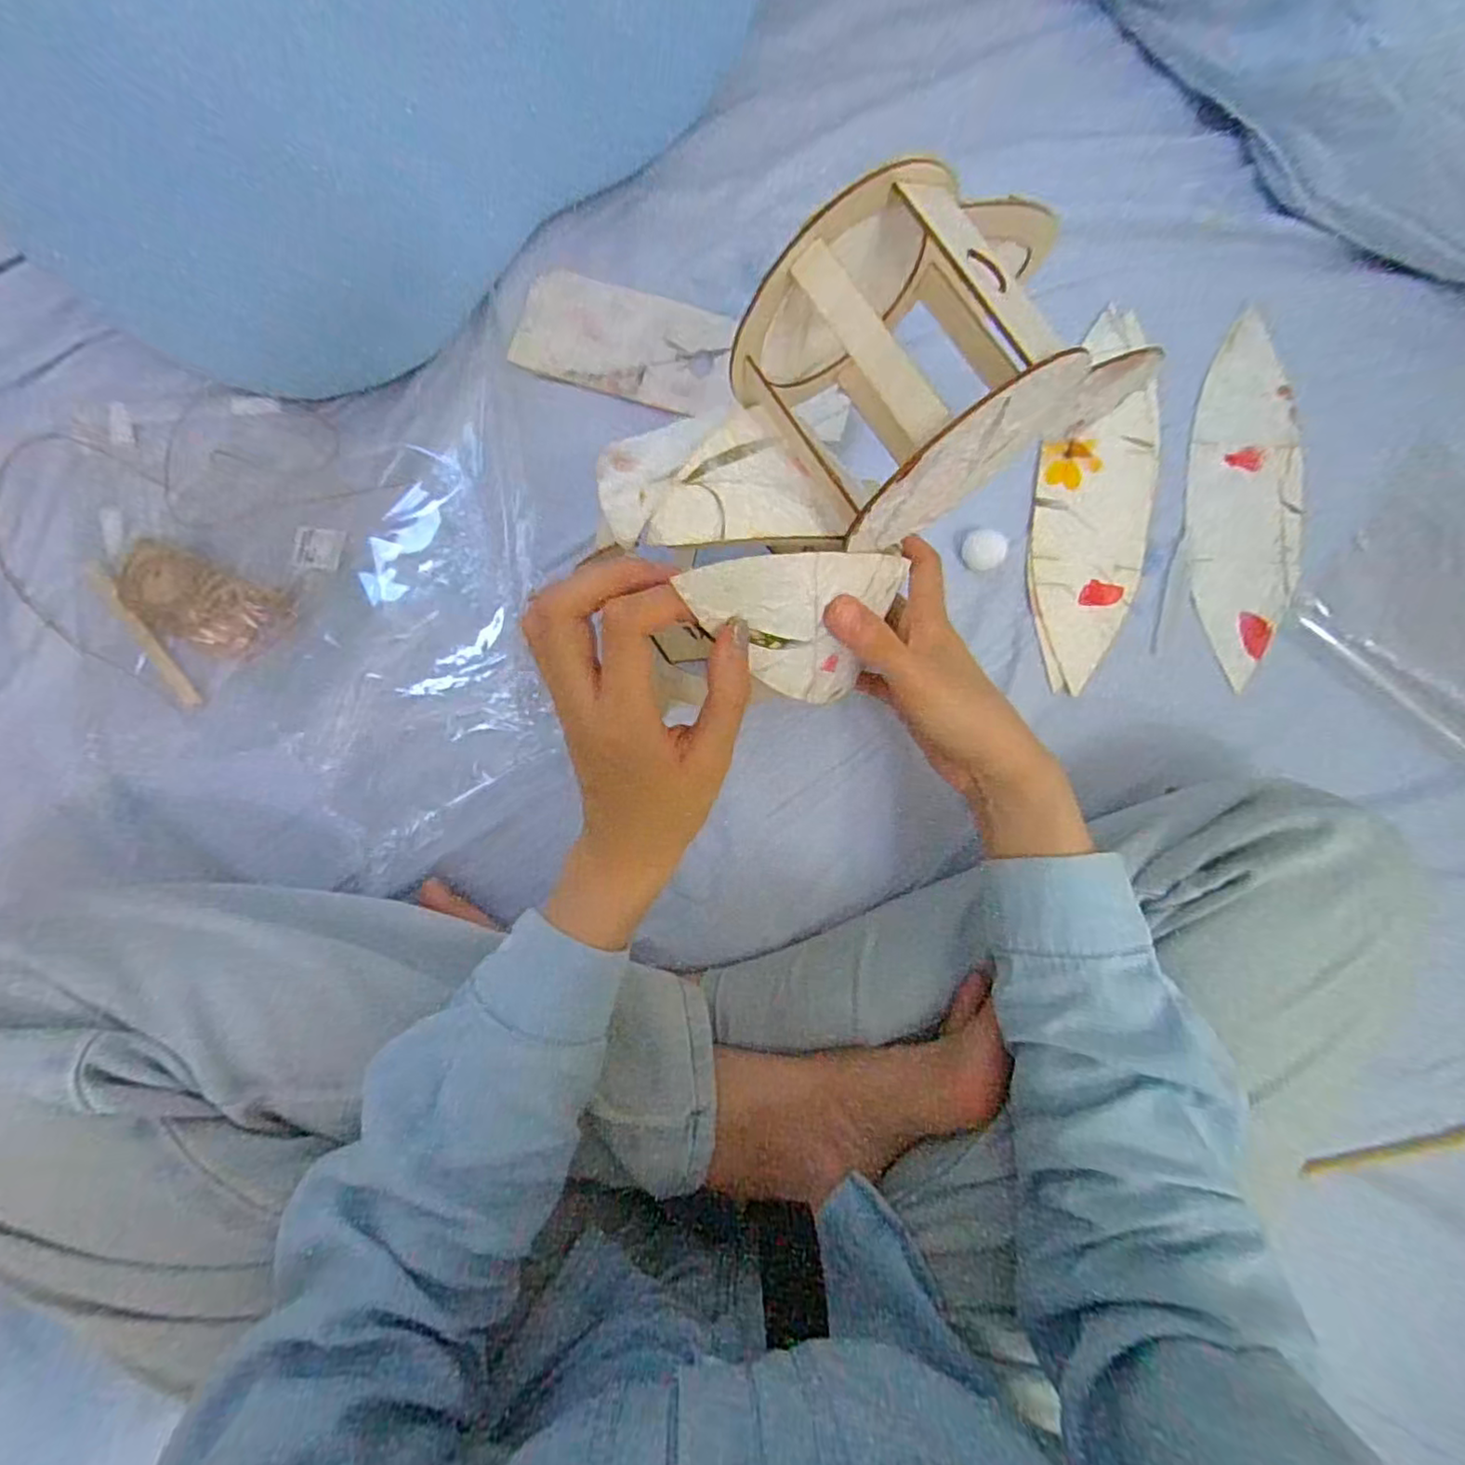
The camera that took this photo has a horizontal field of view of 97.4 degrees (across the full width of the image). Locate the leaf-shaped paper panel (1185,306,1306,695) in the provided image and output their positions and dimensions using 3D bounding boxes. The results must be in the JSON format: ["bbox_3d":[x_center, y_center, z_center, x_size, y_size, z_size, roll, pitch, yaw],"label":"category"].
[{"bbox_3d":[0.375,-0.167,0.470,0.080,0.007,0.250,6,90,2],"label":"leaf-shaped paper panel"}]

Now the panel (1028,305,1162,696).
[{"bbox_3d":[0.264,-0.169,0.469,0.084,0.008,0.273,8,88,0],"label":"panel"}]

